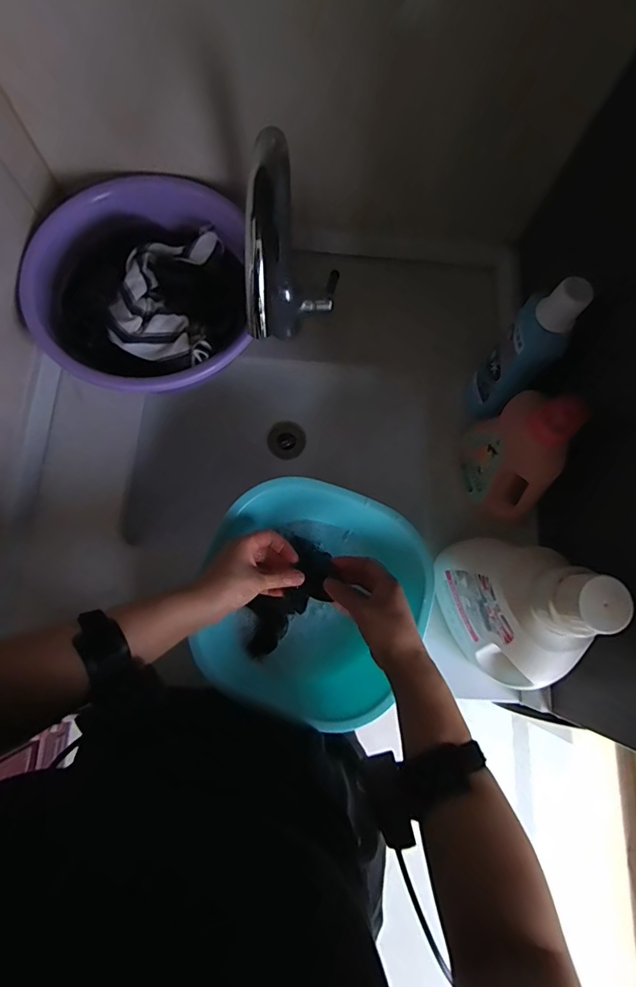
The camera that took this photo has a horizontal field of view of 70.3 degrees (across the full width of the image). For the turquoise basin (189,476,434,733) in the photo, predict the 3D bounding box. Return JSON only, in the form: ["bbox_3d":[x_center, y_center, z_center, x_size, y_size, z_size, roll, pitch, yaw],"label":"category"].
[{"bbox_3d":[-0.007,0.127,0.577,0.263,0.103,0.262,24,78,4],"label":"turquoise basin"}]

